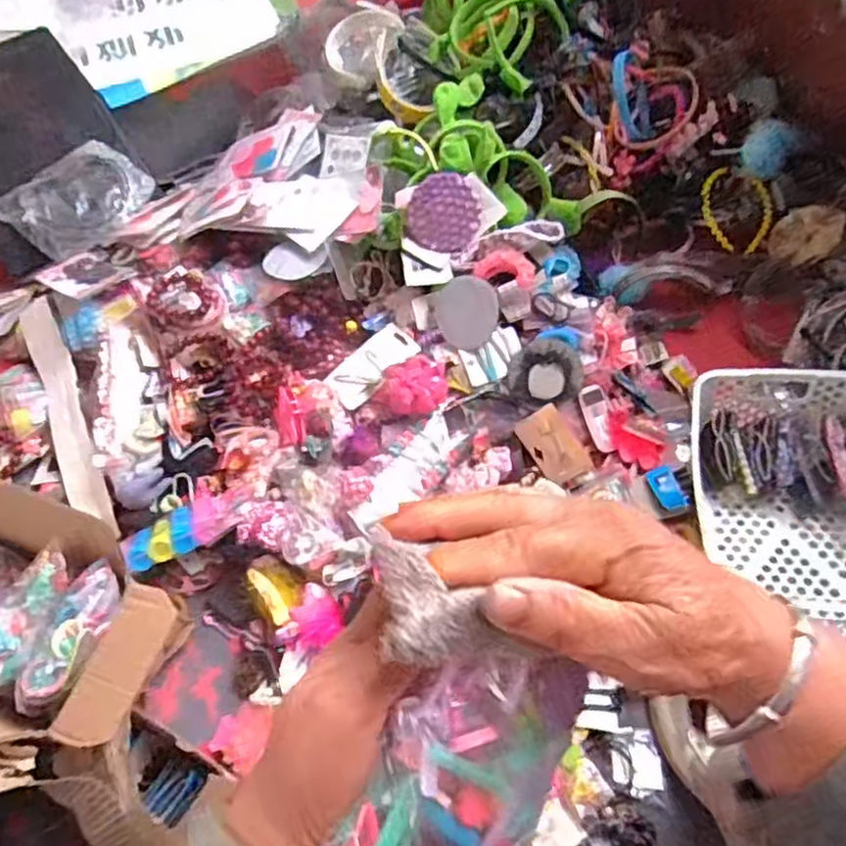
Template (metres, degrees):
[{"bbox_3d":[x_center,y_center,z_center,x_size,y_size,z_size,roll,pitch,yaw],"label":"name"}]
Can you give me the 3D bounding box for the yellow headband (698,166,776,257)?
[{"bbox_3d":[0.470,-0.317,1.050,0.106,0.026,0.130,-21,101,-9],"label":"yellow headband"}]

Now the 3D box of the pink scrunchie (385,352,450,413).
[{"bbox_3d":[-0.008,-0.047,0.899,0.080,0.033,0.075,-2,58,3],"label":"pink scrunchie"}]

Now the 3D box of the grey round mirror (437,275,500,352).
[{"bbox_3d":[0.056,-0.146,0.925,0.086,0.009,0.091,2,94,28],"label":"grey round mirror"}]

